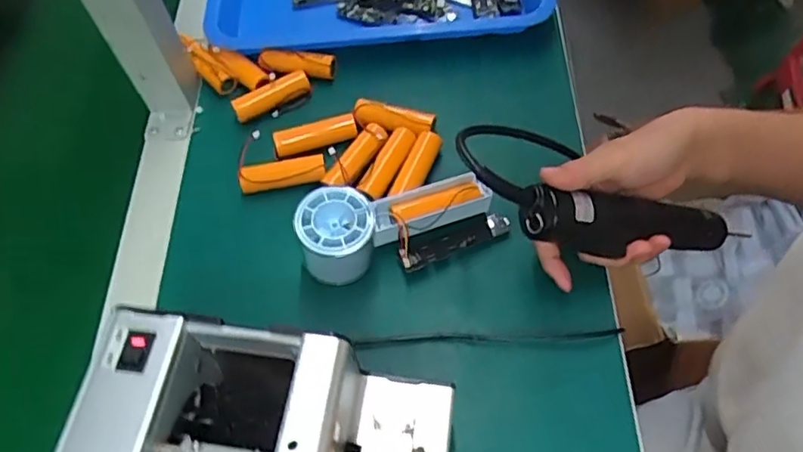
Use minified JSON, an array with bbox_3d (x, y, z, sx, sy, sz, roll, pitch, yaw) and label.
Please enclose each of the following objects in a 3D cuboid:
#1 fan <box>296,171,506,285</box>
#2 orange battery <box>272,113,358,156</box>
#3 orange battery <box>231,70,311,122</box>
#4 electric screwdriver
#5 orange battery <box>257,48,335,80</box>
[{"bbox_3d":[-0.001,0.004,0.460,0.157,0.055,0.054,-8,59,-21],"label":"fan"},{"bbox_3d":[-0.074,-0.076,0.519,0.071,0.022,0.018,-14,61,-5],"label":"orange battery"},{"bbox_3d":[-0.117,-0.118,0.543,0.072,0.018,0.018,-24,62,-11],"label":"orange battery"},{"bbox_3d":[0.172,0.000,0.452,0.212,0.048,0.032,4,55,-33],"label":"electric screwdriver"},{"bbox_3d":[-0.096,-0.150,0.553,0.068,0.020,0.021,3,61,5],"label":"orange battery"}]

